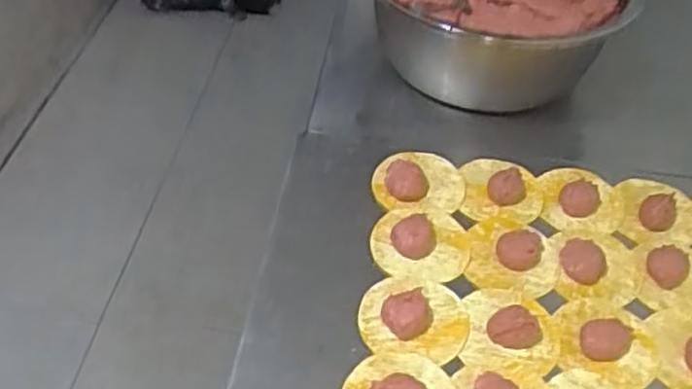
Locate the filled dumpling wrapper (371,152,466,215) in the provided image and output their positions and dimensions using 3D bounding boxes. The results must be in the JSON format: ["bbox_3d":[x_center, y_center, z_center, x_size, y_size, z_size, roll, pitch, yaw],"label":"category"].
[{"bbox_3d":[0.067,-0.014,0.666,0.083,0.025,0.069,-2,46,-5],"label":"filled dumpling wrapper"}]

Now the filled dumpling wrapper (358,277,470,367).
[{"bbox_3d":[0.054,0.088,0.565,0.082,0.023,0.075,8,46,5],"label":"filled dumpling wrapper"}]

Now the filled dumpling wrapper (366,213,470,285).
[{"bbox_3d":[0.064,0.036,0.618,0.081,0.023,0.073,7,46,4],"label":"filled dumpling wrapper"}]

